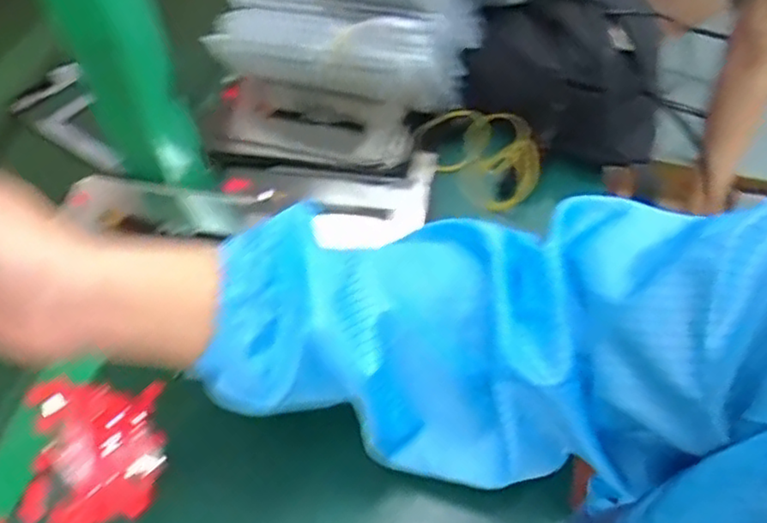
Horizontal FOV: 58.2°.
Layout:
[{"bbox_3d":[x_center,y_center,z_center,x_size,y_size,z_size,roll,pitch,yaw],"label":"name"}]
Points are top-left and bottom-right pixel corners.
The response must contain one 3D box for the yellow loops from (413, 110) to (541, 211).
[{"bbox_3d":[0.085,-0.085,0.540,0.065,0.039,0.095,-34,60,-22],"label":"yellow loops"}]

